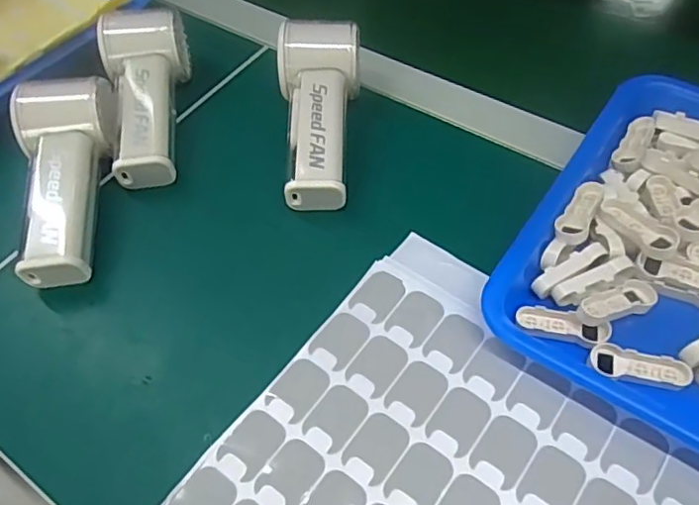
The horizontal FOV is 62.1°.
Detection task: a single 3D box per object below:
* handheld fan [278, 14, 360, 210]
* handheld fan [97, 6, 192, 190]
[{"bbox_3d":[-0.022,-0.094,0.418,0.057,0.051,0.142,0,69,3],"label":"handheld fan"},{"bbox_3d":[-0.150,-0.121,0.431,0.061,0.052,0.152,-11,55,-4],"label":"handheld fan"}]

